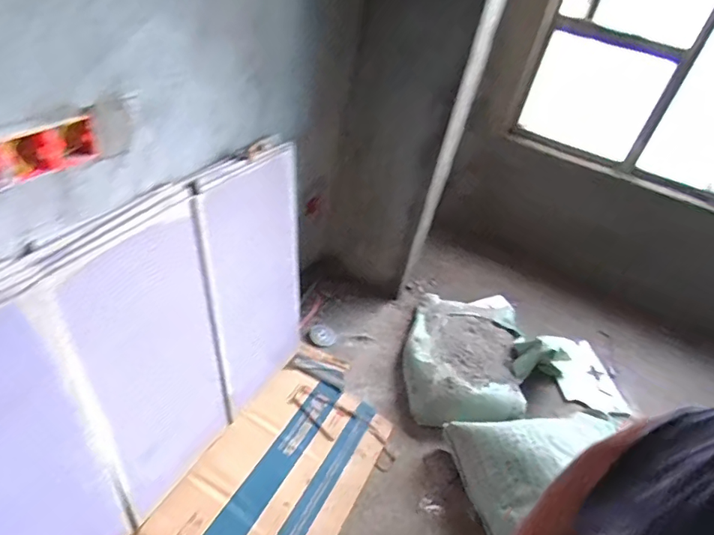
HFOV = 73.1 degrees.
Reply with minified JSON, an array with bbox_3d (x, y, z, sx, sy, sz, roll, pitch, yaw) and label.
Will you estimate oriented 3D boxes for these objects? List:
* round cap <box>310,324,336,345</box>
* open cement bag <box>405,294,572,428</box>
[{"bbox_3d":[-0.140,0.275,1.962,0.111,0.014,0.093,14,52,-18],"label":"round cap"},{"bbox_3d":[0.457,0.332,1.871,0.530,0.186,0.600,7,37,-9],"label":"open cement bag"}]

